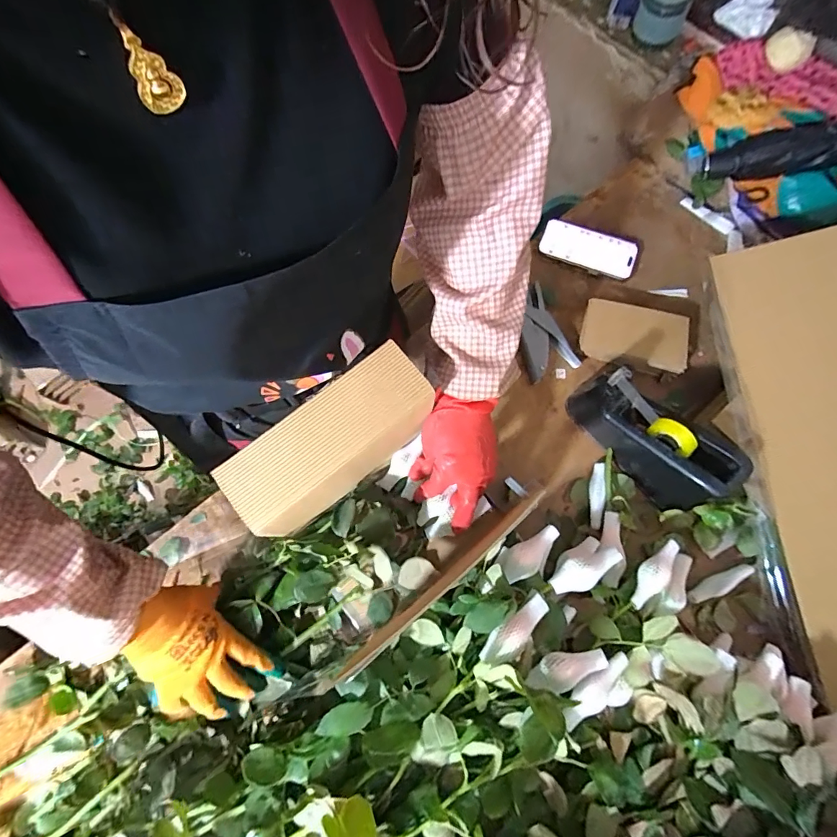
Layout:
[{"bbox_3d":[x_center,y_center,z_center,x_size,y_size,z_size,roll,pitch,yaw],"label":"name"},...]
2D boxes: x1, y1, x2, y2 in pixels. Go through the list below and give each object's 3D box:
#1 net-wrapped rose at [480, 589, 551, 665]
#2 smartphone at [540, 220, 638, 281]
[{"bbox_3d":[0.095,0.205,0.417,0.088,0.023,0.028,-32,75,-30],"label":"net-wrapped rose"},{"bbox_3d":[0.264,-0.263,0.662,0.144,0.011,0.067,20,83,6],"label":"smartphone"}]

